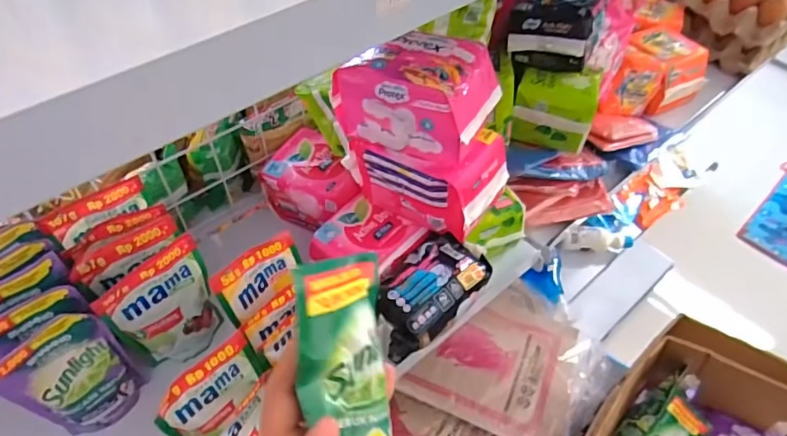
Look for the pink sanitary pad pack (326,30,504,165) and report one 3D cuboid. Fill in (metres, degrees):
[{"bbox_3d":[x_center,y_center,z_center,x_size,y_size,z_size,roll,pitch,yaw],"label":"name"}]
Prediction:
[{"bbox_3d":[0.022,-0.121,0.488,0.140,0.084,0.094,19,52,15],"label":"pink sanitary pad pack"}]

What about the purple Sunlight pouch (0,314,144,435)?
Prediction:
[{"bbox_3d":[-0.274,0.142,0.443,0.027,0.129,0.081,25,54,19],"label":"purple Sunlight pouch"}]

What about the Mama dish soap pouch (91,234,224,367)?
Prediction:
[{"bbox_3d":[-0.212,0.091,0.486,0.034,0.127,0.096,34,57,24],"label":"Mama dish soap pouch"}]

